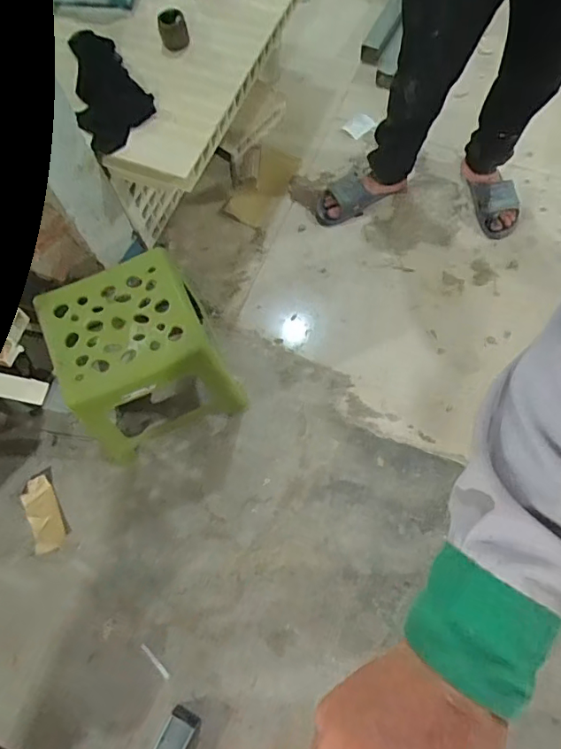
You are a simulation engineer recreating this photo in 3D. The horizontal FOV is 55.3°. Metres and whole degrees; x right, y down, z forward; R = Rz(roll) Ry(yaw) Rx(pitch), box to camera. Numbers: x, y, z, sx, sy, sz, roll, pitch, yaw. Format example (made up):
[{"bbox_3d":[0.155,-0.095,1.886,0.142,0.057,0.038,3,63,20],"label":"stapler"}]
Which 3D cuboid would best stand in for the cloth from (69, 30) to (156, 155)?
[{"bbox_3d":[-0.349,-0.574,1.059,0.137,0.024,0.318,-23,70,-6],"label":"cloth"}]

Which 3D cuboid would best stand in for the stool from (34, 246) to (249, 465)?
[{"bbox_3d":[-0.264,-0.028,1.082,0.297,0.317,0.268,-21,70,-5],"label":"stool"}]

